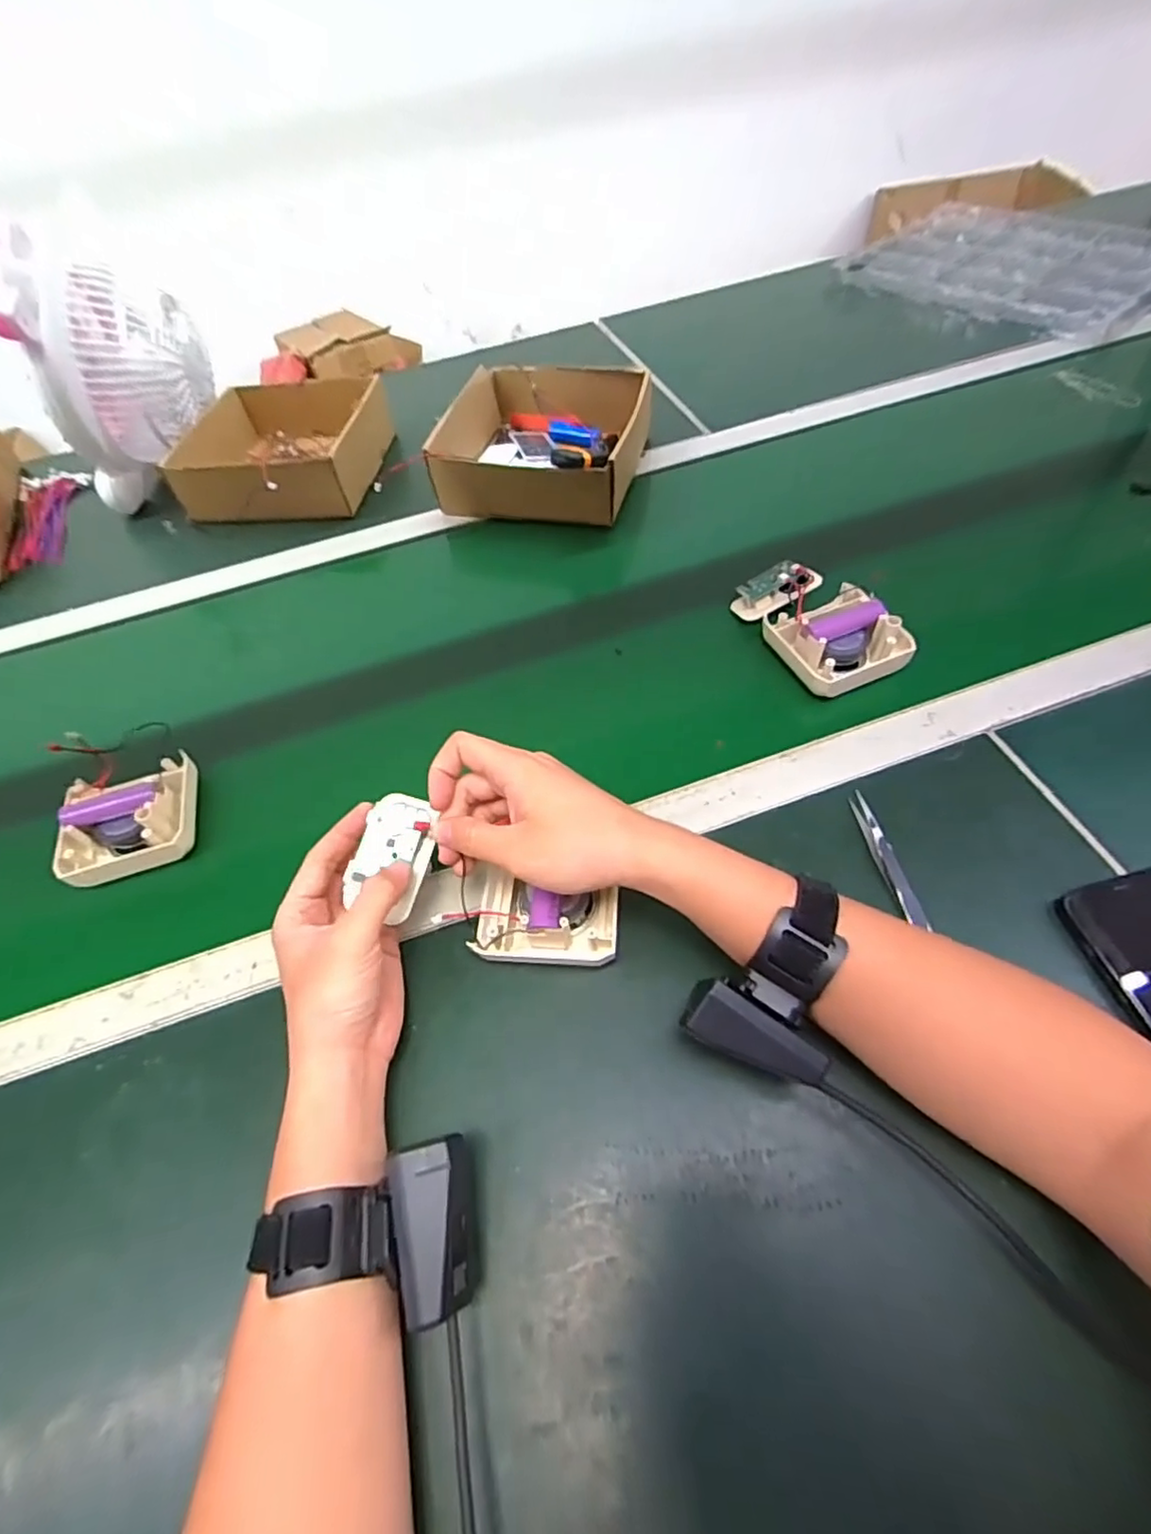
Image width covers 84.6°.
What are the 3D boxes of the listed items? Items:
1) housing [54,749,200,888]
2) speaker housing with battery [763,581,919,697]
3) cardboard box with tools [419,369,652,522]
[{"bbox_3d":[-0.337,0.037,0.476,0.090,0.038,0.083,-17,56,-6],"label":"housing"},{"bbox_3d":[0.216,-0.105,0.519,0.086,0.043,0.091,-20,56,-9],"label":"speaker housing with battery"},{"bbox_3d":[-0.032,-0.371,0.710,0.209,0.068,0.215,11,57,13],"label":"cardboard box with tools"}]

